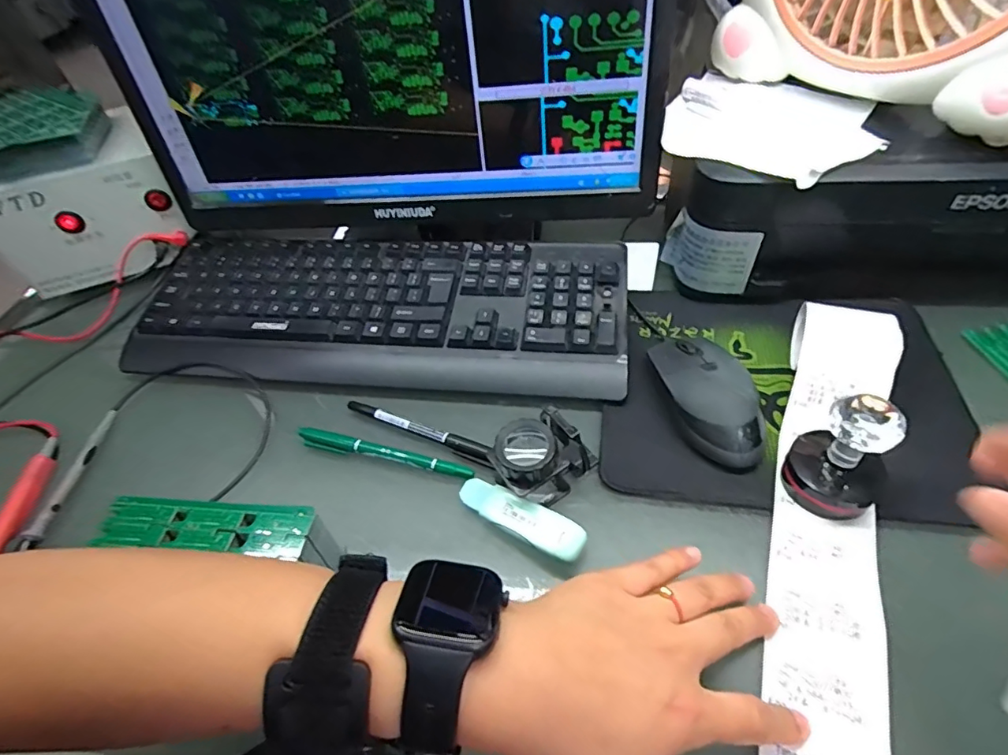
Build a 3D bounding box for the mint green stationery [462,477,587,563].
[{"bbox_3d":[0.010,0.089,0.329,0.087,0.018,0.022,25,57,25],"label":"mint green stationery"}]

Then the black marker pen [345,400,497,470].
[{"bbox_3d":[-0.064,0.039,0.392,0.132,0.010,0.013,19,54,21],"label":"black marker pen"}]

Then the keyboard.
[{"bbox_3d":[-0.114,-0.064,0.462,0.431,0.032,0.154,5,51,11],"label":"keyboard"}]

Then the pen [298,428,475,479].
[{"bbox_3d":[-0.088,0.053,0.375,0.138,0.006,0.014,8,51,13],"label":"pen"}]

